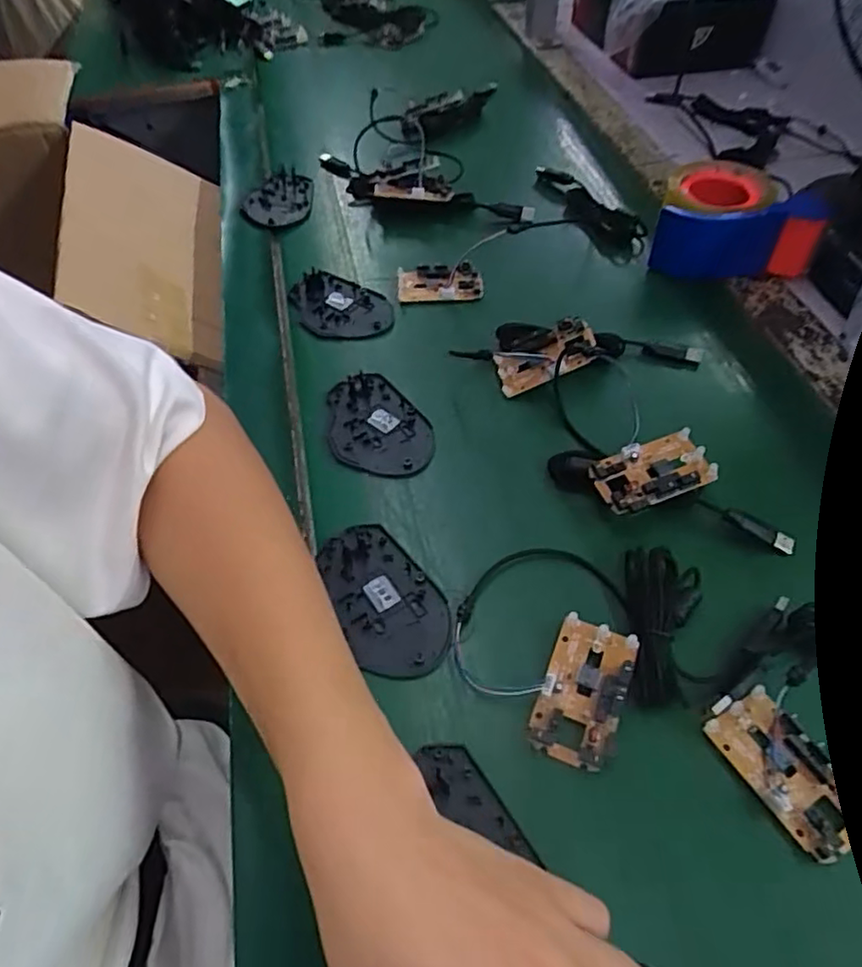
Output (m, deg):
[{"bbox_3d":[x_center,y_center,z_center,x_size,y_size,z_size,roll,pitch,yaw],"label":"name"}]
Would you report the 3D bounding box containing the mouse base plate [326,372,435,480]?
[{"bbox_3d":[-0.044,-0.044,0.497,0.073,0.008,0.106,-26,55,-17],"label":"mouse base plate"}]

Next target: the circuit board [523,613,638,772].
[{"bbox_3d":[0.087,0.116,0.365,0.045,0.013,0.078,17,54,15],"label":"circuit board"}]

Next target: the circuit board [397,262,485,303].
[{"bbox_3d":[0.009,-0.189,0.607,0.079,0.013,0.042,0,51,2],"label":"circuit board"}]

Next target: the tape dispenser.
[{"bbox_3d":[0.286,-0.259,0.625,0.139,0.065,0.117,5,52,6],"label":"tape dispenser"}]

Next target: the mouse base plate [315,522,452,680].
[{"bbox_3d":[-0.030,0.071,0.407,0.061,0.005,0.109,-23,54,-16],"label":"mouse base plate"}]

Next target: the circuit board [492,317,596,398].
[{"bbox_3d":[0.091,-0.100,0.516,0.079,0.019,0.037,-26,50,15],"label":"circuit board"}]

